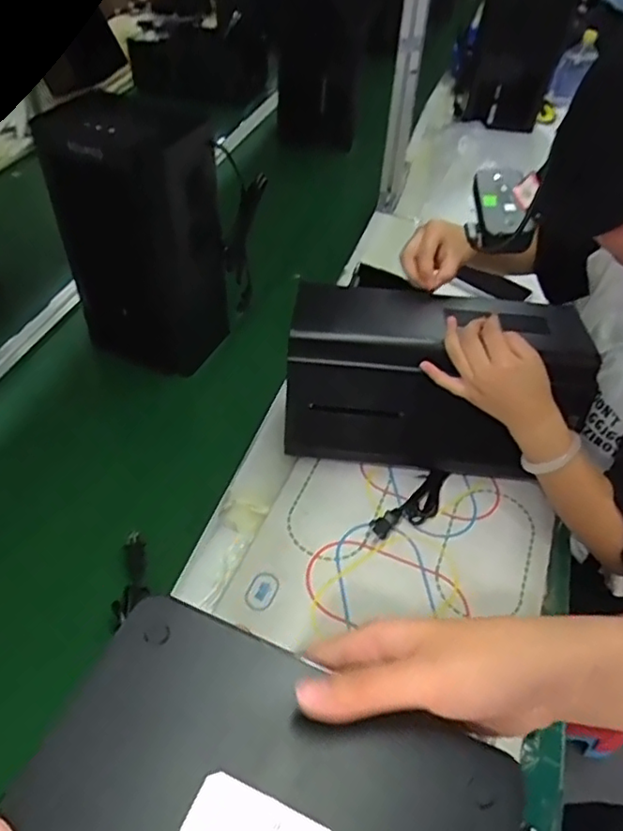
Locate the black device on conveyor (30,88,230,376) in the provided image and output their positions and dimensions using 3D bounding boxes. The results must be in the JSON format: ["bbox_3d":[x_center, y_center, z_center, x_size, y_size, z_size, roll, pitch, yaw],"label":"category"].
[{"bbox_3d":[-0.240,-0.241,0.867,0.184,0.355,0.145,19,44,21],"label":"black device on conveyor"}]

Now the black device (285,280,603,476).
[{"bbox_3d":[0.153,-0.043,0.766,0.348,0.182,0.164,8,41,8],"label":"black device"}]

